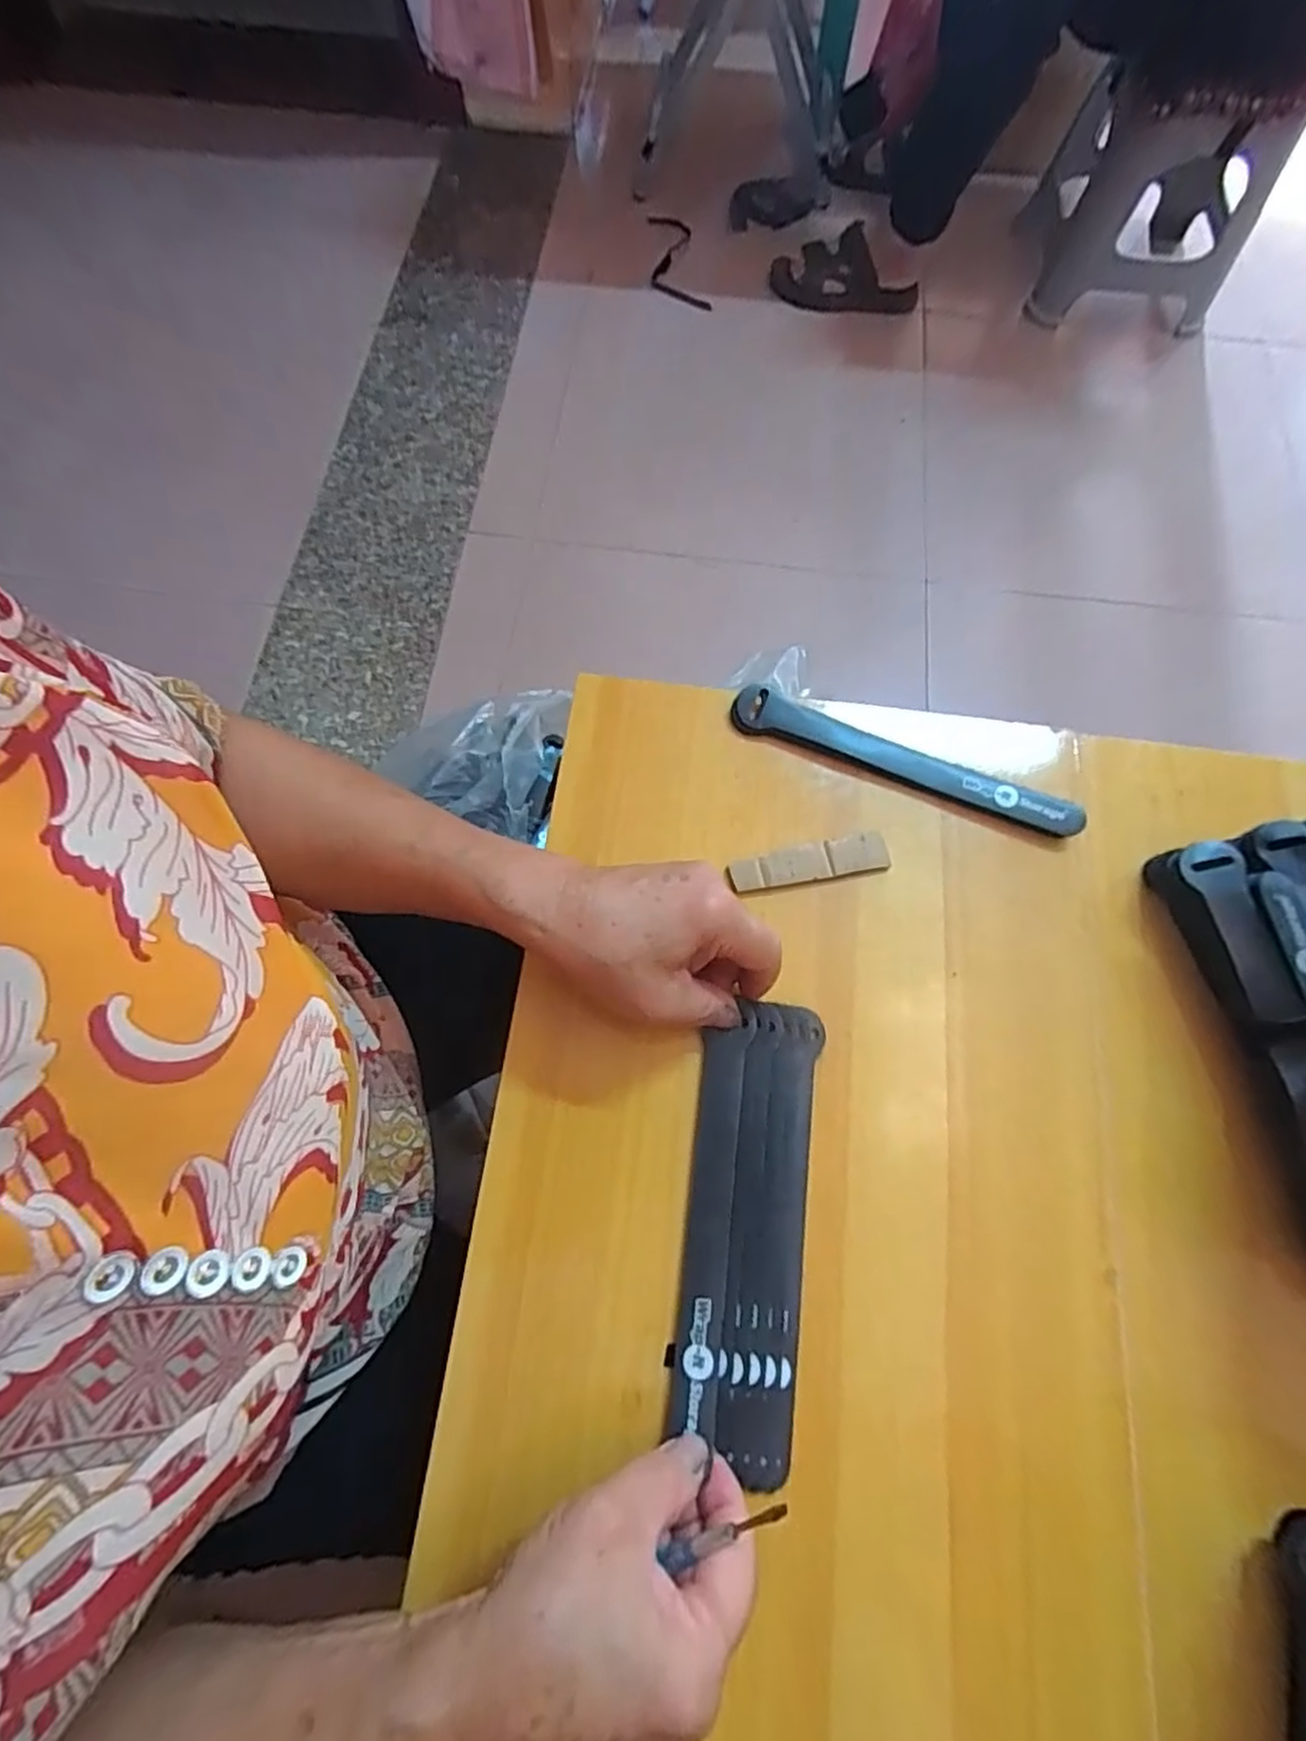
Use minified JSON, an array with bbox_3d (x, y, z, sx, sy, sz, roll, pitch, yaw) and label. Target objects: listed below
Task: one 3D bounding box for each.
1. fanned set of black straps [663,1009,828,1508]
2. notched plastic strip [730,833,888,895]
[{"bbox_3d":[0.043,0.161,0.329,0.056,0.015,0.191,8,71,1],"label":"fanned set of black straps"},{"bbox_3d":[0.085,-0.004,0.383,0.086,0.009,0.021,-10,72,-4],"label":"notched plastic strip"}]

